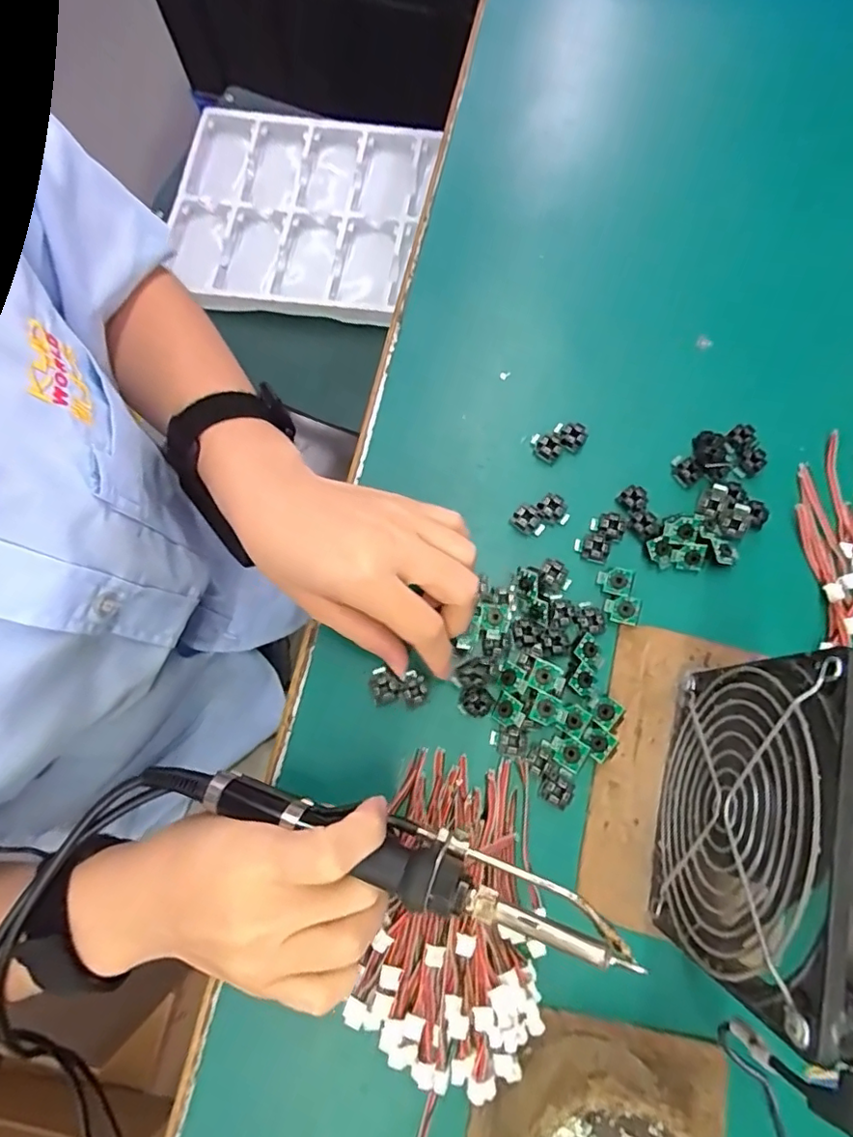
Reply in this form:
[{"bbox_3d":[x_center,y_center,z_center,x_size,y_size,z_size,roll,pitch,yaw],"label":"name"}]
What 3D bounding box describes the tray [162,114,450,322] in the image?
[{"bbox_3d":[-0.161,-0.427,0.704,0.295,0.057,0.286,10,75,3],"label":"tray"}]

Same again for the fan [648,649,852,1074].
[{"bbox_3d":[0.129,0.098,0.223,0.029,0.125,0.116,18,76,5],"label":"fan"}]

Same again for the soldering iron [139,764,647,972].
[{"bbox_3d":[-0.025,0.114,0.233,0.205,0.017,0.024,14,75,15],"label":"soldering iron"}]

